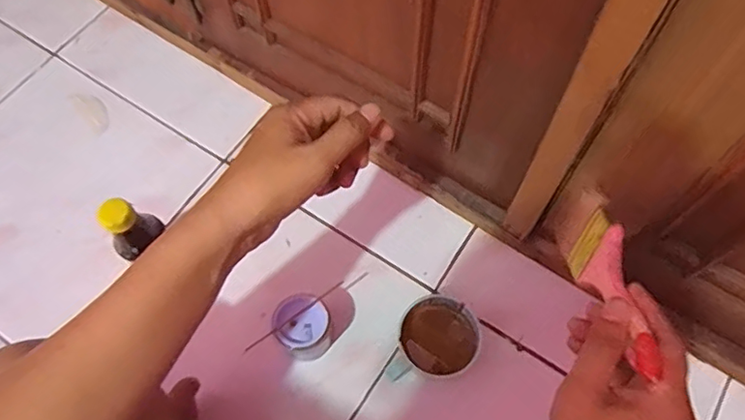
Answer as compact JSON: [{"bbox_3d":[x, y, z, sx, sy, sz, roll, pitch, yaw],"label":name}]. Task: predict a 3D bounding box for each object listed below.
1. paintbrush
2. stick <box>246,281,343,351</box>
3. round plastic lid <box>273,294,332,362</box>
[{"bbox_3d":[0.165,0.046,0.399,0.021,0.054,0.160,-1,34,1],"label":"paintbrush"},{"bbox_3d":[-0.075,0.105,0.566,0.113,0.004,0.005,-34,69,-14],"label":"stick"},{"bbox_3d":[-0.070,0.119,0.577,0.055,0.055,0.058,34,70,16],"label":"round plastic lid"}]

